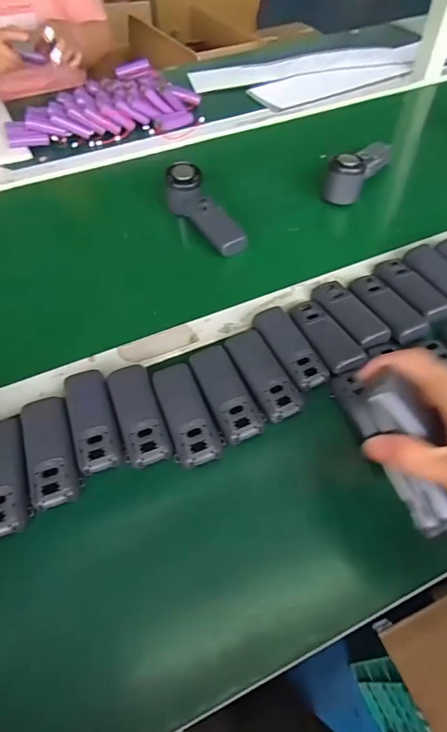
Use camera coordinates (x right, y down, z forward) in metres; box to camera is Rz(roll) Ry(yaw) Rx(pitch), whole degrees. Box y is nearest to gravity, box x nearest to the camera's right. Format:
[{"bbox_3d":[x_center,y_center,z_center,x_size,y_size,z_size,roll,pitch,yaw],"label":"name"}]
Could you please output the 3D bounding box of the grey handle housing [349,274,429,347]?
[{"bbox_3d":[0.187,-0.069,0.497,0.040,0.016,0.108,-21,57,-16],"label":"grey handle housing"}]

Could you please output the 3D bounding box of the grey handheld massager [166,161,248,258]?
[{"bbox_3d":[-0.025,-0.213,0.601,0.059,0.039,0.161,-30,73,-21],"label":"grey handheld massager"}]

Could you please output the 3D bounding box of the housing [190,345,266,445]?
[{"bbox_3d":[0.004,0.028,0.438,0.042,0.019,0.107,-19,57,-14],"label":"housing"}]

